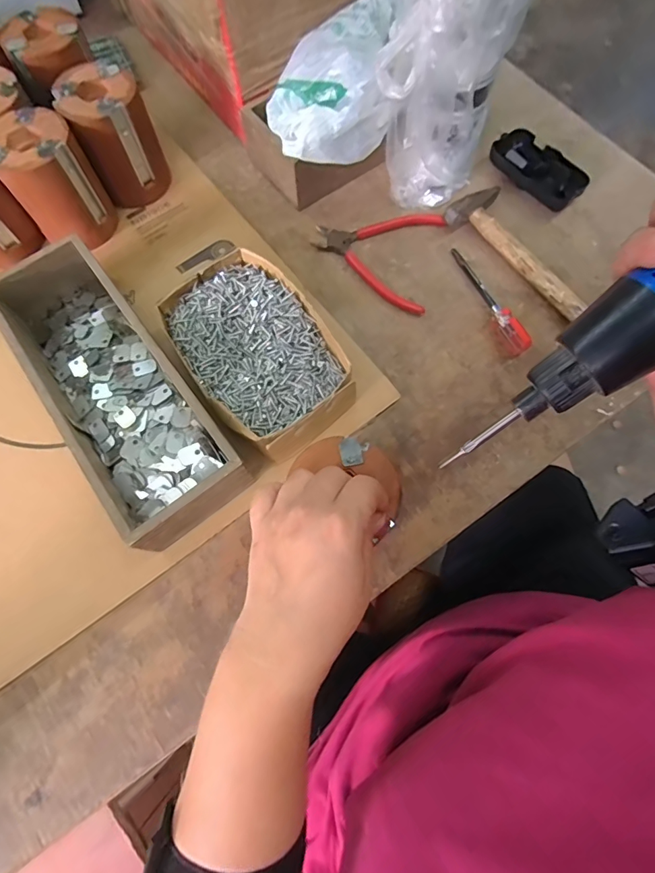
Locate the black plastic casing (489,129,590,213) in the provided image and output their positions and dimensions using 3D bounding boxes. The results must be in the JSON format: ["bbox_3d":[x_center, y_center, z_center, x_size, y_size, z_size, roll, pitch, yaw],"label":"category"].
[{"bbox_3d":[0.235,-0.298,0.487,0.056,0.025,0.107,-38,77,-11],"label":"black plastic casing"}]

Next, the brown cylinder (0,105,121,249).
[{"bbox_3d":[-0.273,-0.253,0.437,0.077,0.097,0.086,-35,77,-11],"label":"brown cylinder"}]

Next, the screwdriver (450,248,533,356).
[{"bbox_3d":[0.166,-0.146,0.442,0.022,0.024,0.138,-21,75,-7],"label":"screwdriver"}]

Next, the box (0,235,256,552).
[{"bbox_3d":[-0.186,-0.044,0.384,0.099,0.070,0.287,-36,77,-11],"label":"box"}]

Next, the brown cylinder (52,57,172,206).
[{"bbox_3d":[-0.218,-0.312,0.454,0.075,0.099,0.077,-26,75,-9],"label":"brown cylinder"}]

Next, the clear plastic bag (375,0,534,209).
[{"bbox_3d":[0.104,-0.328,0.381,0.102,0.263,0.131,17,73,4],"label":"clear plastic bag"}]

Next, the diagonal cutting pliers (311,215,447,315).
[{"bbox_3d":[0.054,-0.203,0.467,0.136,0.011,0.118,22,74,6],"label":"diagonal cutting pliers"}]

